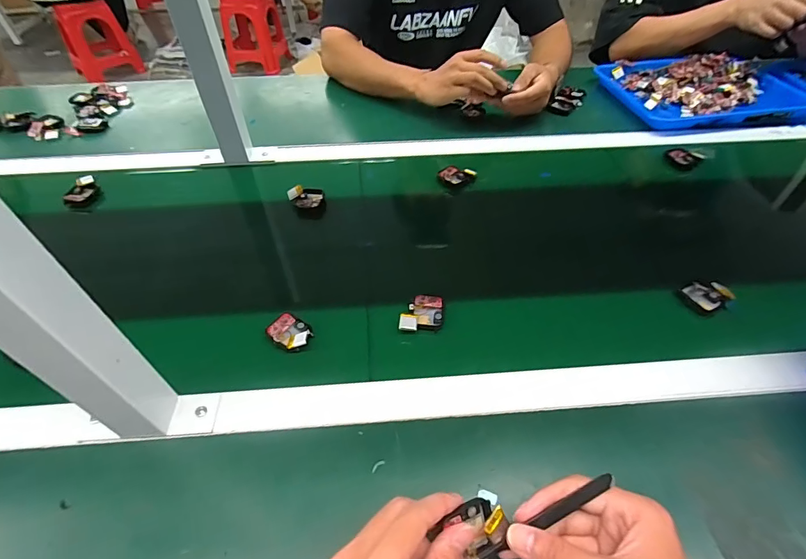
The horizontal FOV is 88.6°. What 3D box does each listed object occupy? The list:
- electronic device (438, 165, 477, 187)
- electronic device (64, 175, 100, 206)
[{"bbox_3d":[0.083,-0.157,0.633,0.056,0.016,0.032,1,48,1],"label":"electronic device"},{"bbox_3d":[-0.476,-0.131,0.615,0.027,0.020,0.055,6,48,5],"label":"electronic device"}]

